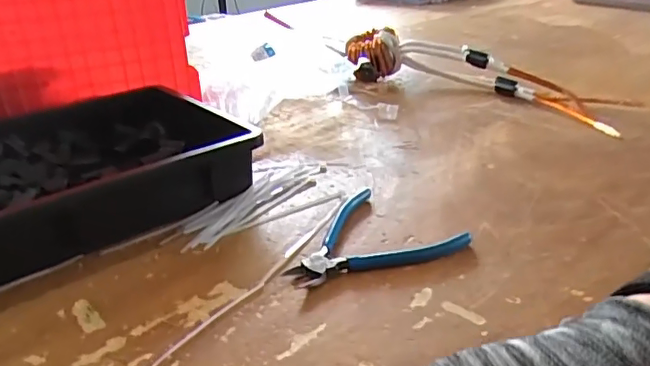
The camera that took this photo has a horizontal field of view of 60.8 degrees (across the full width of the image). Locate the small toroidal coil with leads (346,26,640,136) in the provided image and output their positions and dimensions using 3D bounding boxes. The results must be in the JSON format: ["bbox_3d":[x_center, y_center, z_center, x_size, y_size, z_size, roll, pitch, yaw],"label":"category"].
[{"bbox_3d":[0.208,-0.158,0.779,0.110,0.071,0.419,-26,34,-38],"label":"small toroidal coil with leads"}]

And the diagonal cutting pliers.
[{"bbox_3d":[0.028,0.044,0.466,0.145,0.012,0.112,-14,28,-21],"label":"diagonal cutting pliers"}]

